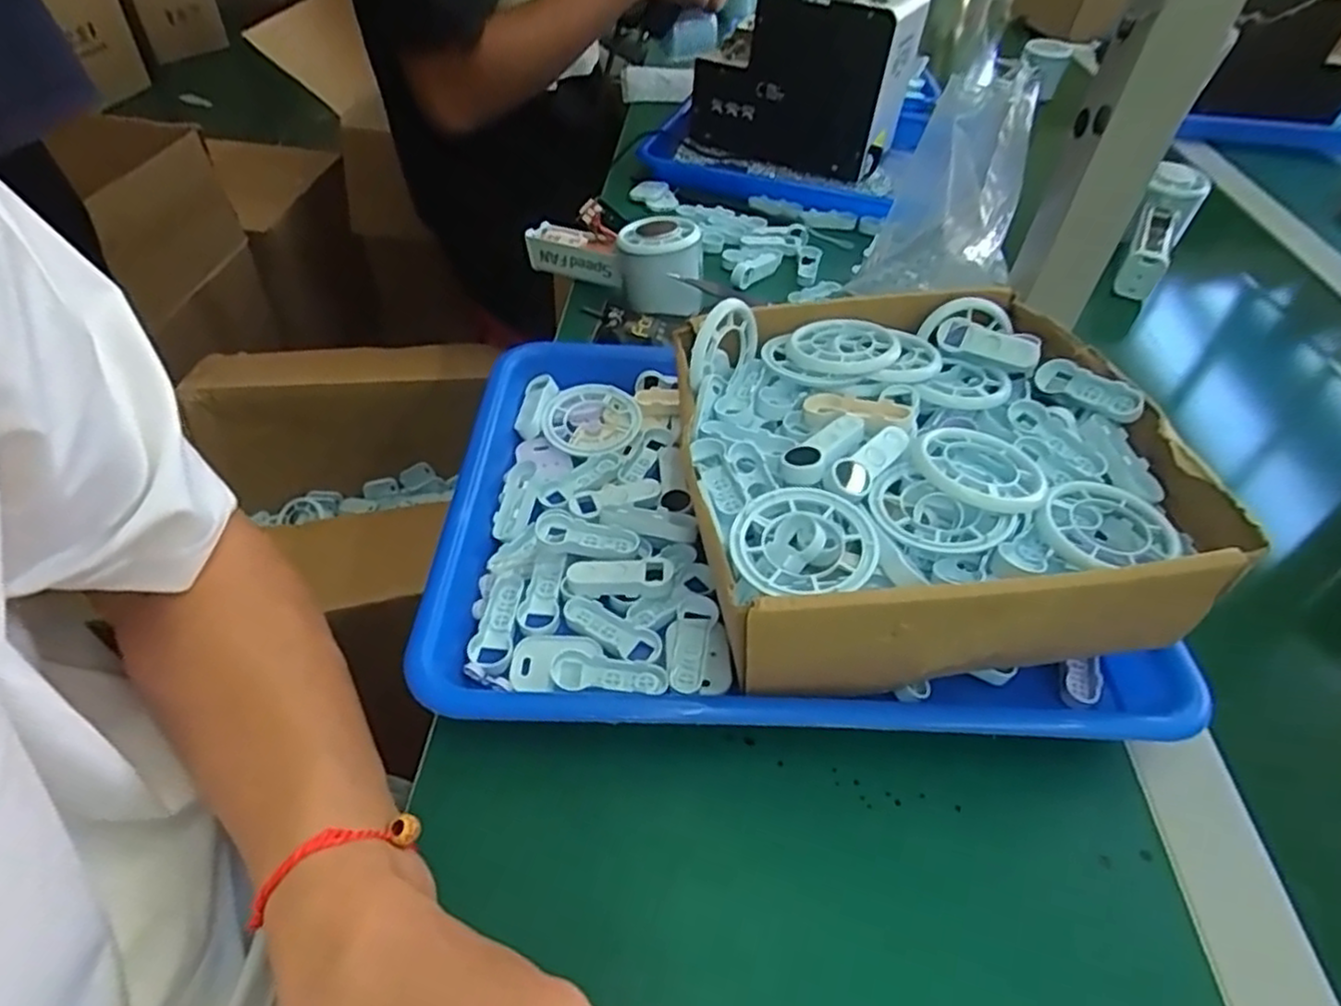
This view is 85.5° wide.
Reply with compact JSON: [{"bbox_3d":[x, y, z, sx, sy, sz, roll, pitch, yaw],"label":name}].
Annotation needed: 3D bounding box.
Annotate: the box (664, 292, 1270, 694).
[{"bbox_3d":[0.114,-0.008,0.346,0.212,0.088,0.212,0,46,-5],"label":"box"}]

